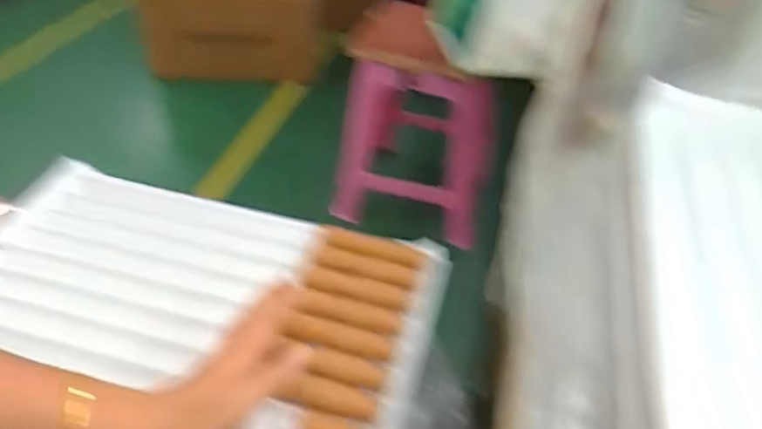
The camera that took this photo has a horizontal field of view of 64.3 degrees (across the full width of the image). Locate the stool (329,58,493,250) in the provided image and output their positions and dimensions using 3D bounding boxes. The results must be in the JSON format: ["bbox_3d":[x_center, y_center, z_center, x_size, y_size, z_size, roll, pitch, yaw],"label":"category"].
[{"bbox_3d":[0.100,-0.190,1.500,0.334,0.427,0.292,12,40,11],"label":"stool"}]

